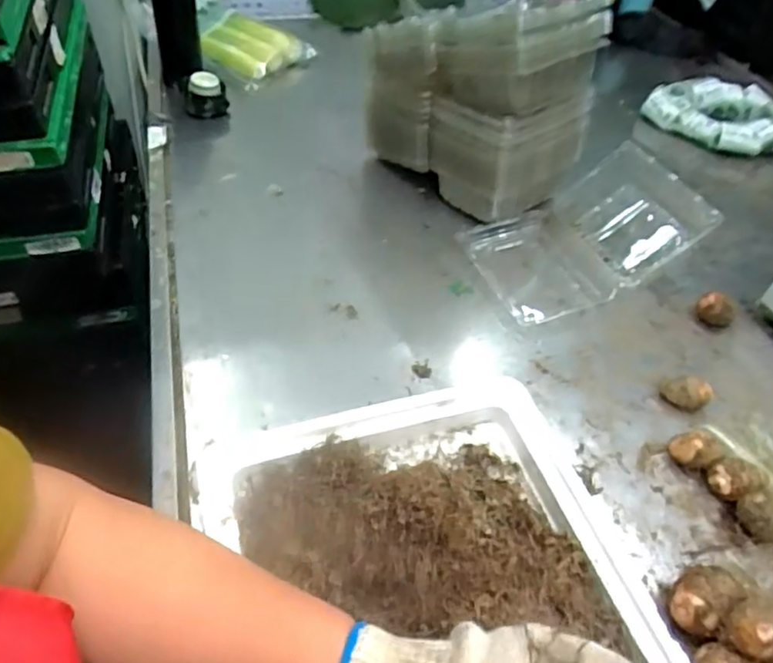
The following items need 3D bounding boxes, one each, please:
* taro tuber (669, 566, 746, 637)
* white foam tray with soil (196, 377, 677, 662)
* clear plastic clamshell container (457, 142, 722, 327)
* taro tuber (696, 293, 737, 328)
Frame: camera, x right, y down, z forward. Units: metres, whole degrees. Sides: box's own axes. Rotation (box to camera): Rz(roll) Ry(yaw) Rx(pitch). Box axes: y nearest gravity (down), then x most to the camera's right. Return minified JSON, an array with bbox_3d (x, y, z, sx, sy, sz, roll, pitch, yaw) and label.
[{"bbox_3d":[0.244,0.209,0.480,0.052,0.047,0.036,-32,56,-30],"label":"taro tuber"},{"bbox_3d":[0.052,0.228,0.418,0.297,0.098,0.434,-10,48,-14],"label":"white foam tray with soil"},{"bbox_3d":[0.246,-0.136,0.775,0.279,0.093,0.220,-11,48,-15],"label":"clear plastic clamshell container"},{"bbox_3d":[0.387,-0.027,0.721,0.040,0.034,0.039,2,46,-2],"label":"taro tuber"}]

